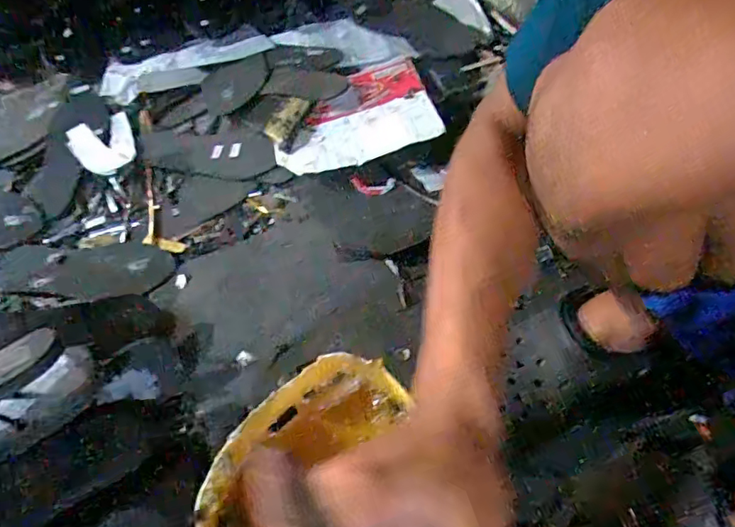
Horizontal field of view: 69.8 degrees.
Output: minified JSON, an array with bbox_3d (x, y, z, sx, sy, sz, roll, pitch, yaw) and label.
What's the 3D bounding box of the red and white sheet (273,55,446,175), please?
[{"bbox_3d":[-0.024,-0.219,0.764,0.230,0.050,0.215,-12,57,-6],"label":"red and white sheet"}]

